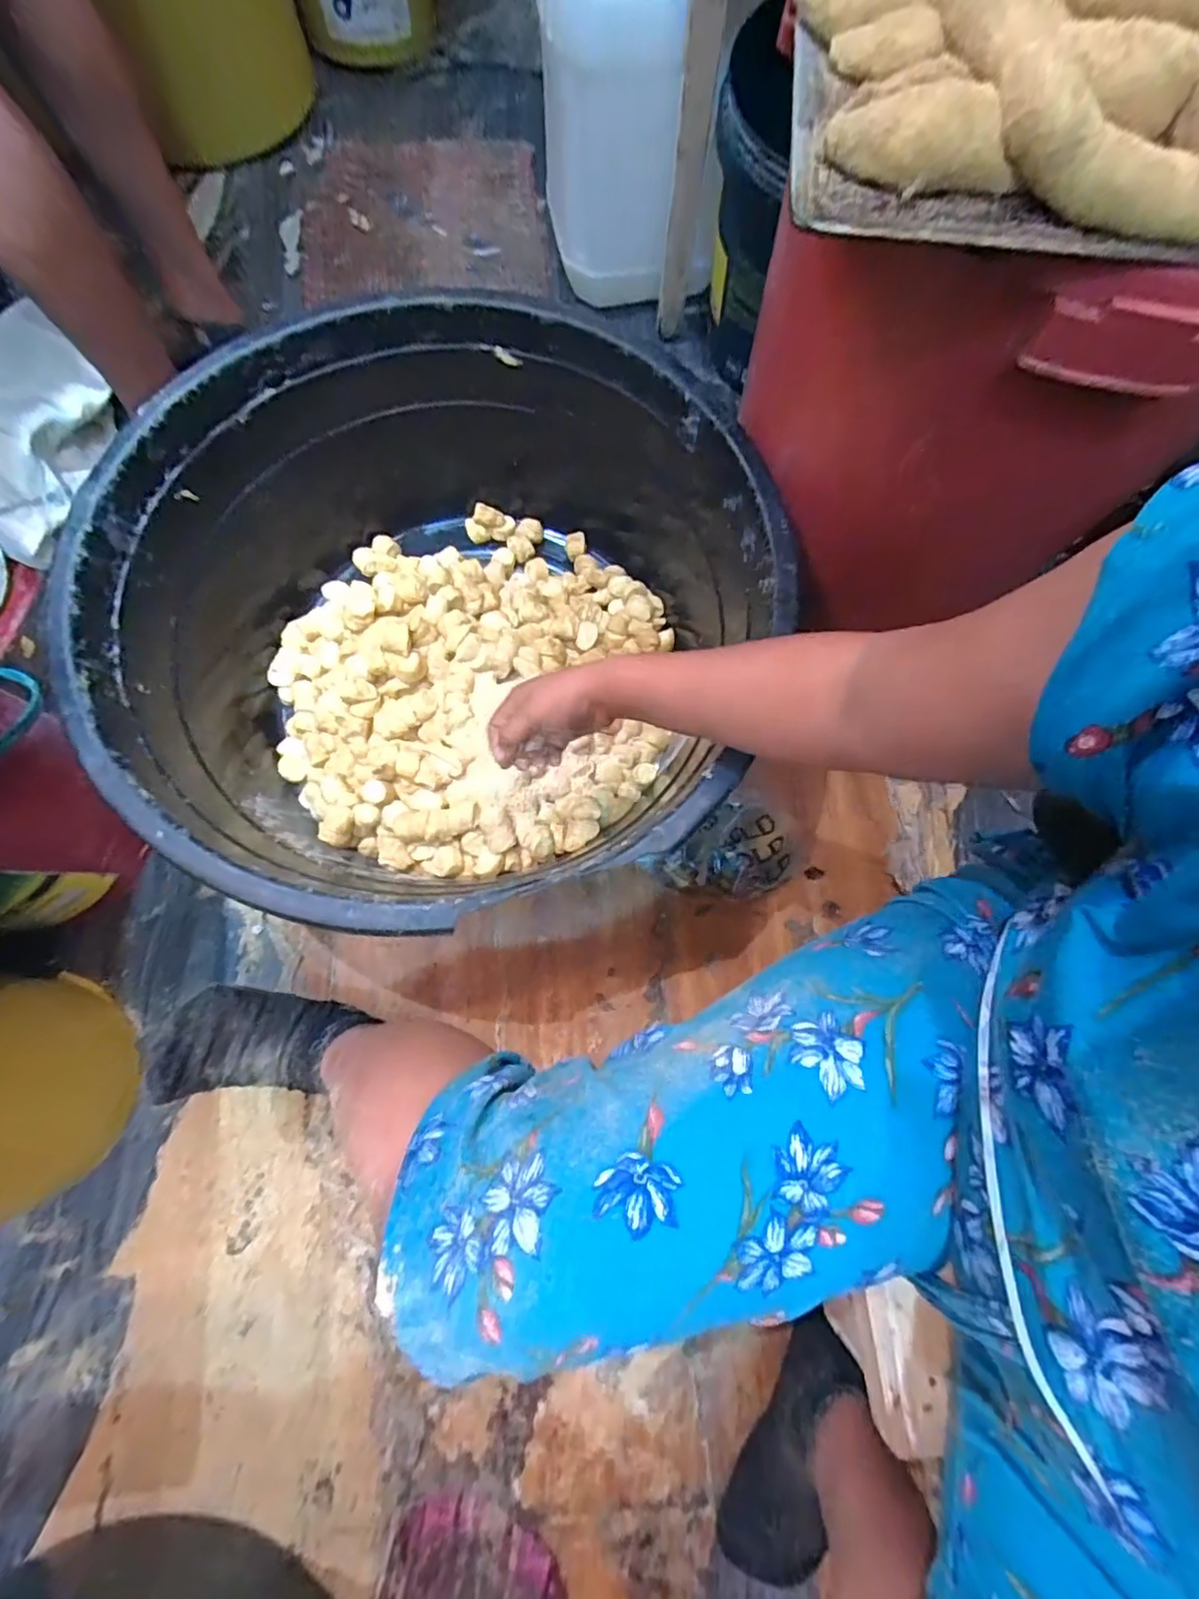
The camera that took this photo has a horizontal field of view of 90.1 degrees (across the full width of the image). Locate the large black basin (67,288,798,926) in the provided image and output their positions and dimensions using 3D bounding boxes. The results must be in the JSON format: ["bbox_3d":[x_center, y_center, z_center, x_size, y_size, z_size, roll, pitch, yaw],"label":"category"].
[{"bbox_3d":[-0.170,-0.193,0.716,0.683,0.314,0.691,1,73,1],"label":"large black basin"}]

